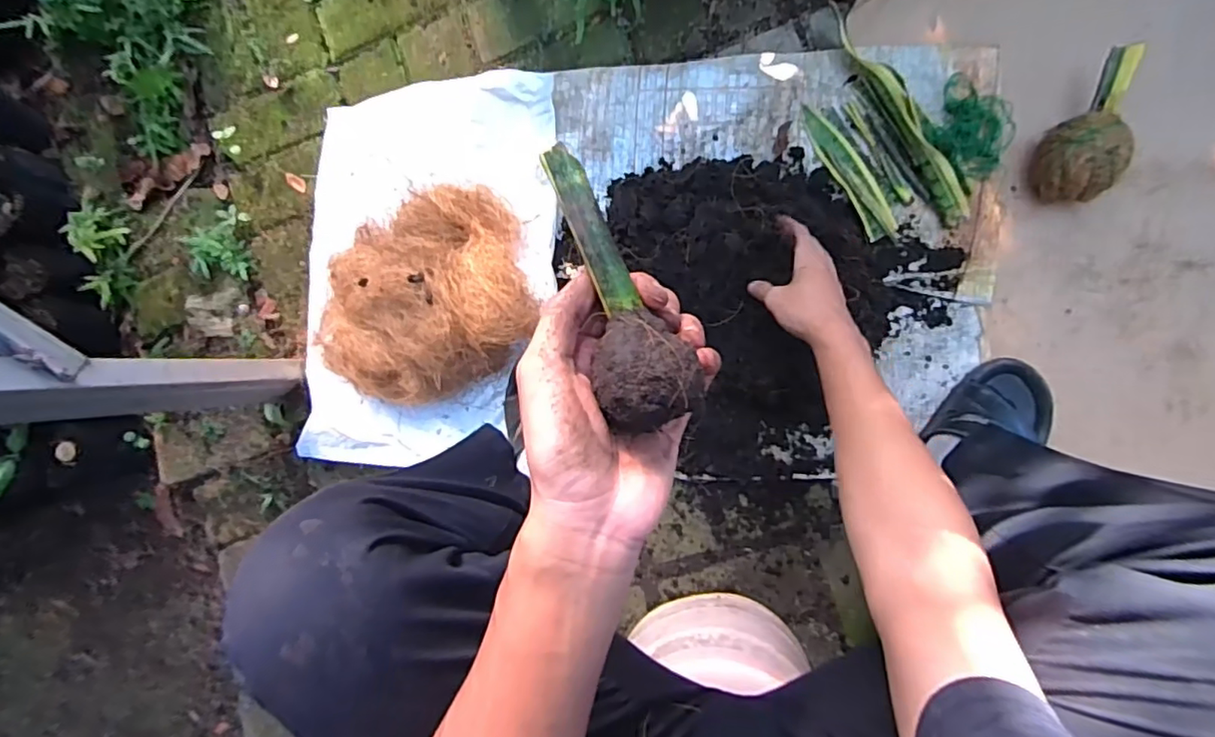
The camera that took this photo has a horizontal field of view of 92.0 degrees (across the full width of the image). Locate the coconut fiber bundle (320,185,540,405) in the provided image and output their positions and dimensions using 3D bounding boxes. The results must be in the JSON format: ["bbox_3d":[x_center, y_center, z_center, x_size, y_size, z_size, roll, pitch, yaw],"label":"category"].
[{"bbox_3d":[-0.245,-0.090,0.749,0.301,0.066,0.250,-15,85,7],"label":"coconut fiber bundle"}]

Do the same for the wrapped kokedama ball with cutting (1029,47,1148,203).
[{"bbox_3d":[0.549,-0.264,0.665,0.082,0.079,0.163,31,92,8],"label":"wrapped kokedama ball with cutting"}]

